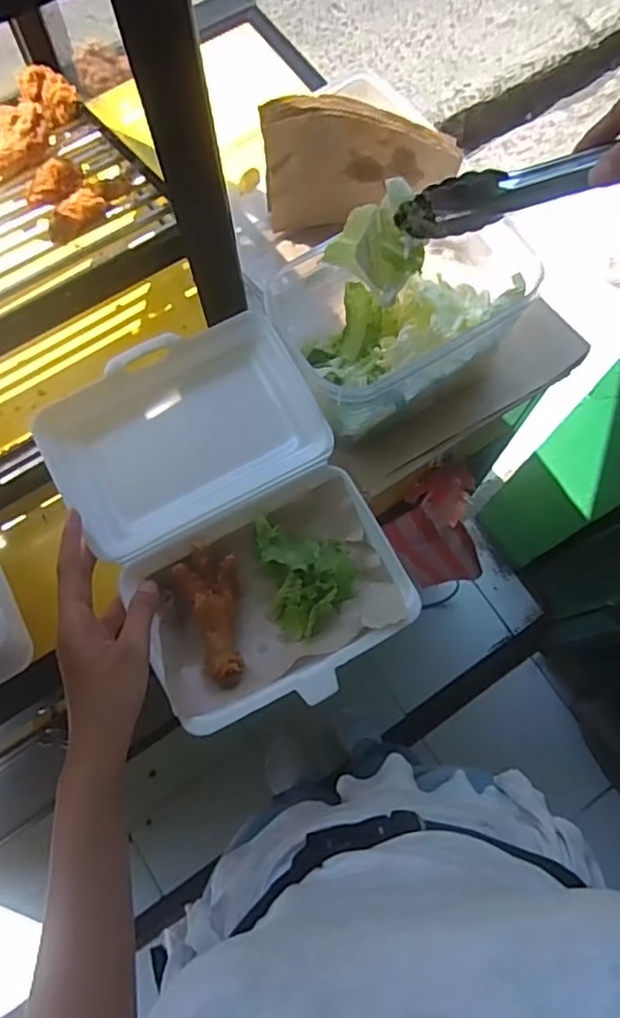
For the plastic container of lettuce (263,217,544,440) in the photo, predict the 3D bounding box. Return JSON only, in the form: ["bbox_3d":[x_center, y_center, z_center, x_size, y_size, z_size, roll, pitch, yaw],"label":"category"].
[{"bbox_3d":[0.077,-0.171,0.537,0.216,0.108,0.148,-24,73,-7],"label":"plastic container of lettuce"}]

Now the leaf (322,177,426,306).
[{"bbox_3d":[0.050,-0.191,0.444,0.053,0.058,0.063,-25,74,-8],"label":"leaf"}]

